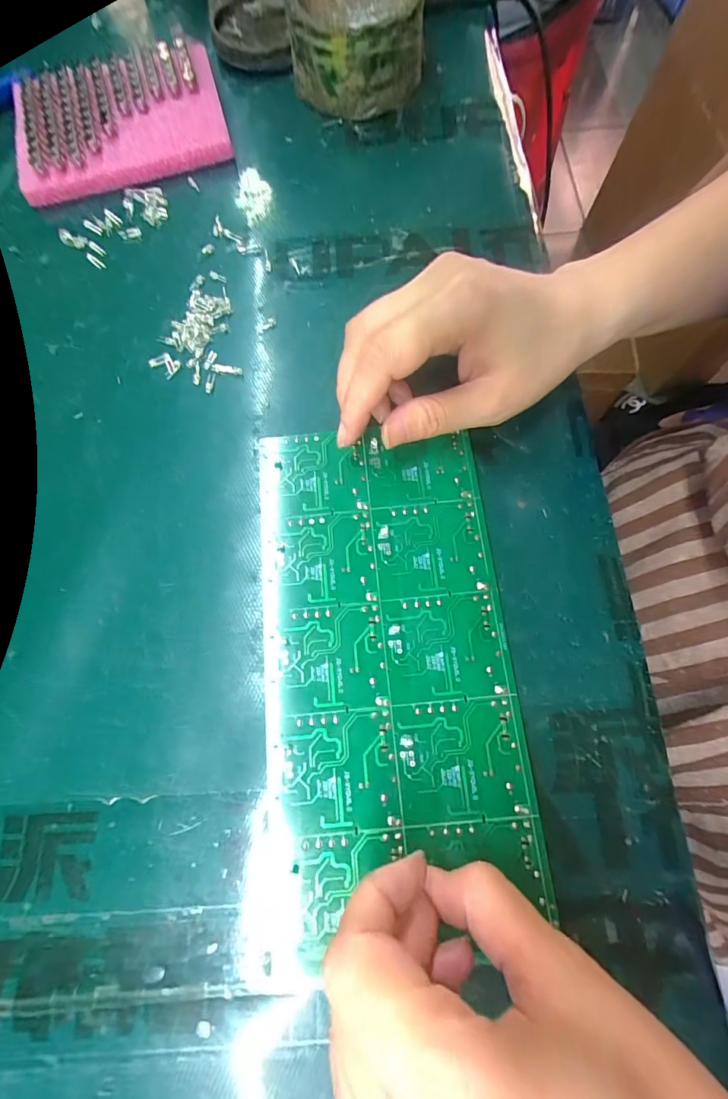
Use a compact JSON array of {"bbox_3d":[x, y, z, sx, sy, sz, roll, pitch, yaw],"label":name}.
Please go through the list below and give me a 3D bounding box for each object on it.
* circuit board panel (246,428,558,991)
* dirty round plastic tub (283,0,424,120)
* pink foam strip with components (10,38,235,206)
[{"bbox_3d":[0.007,0.046,0.189,0.111,0.007,0.217,-5,73,0],"label":"circuit board panel"},{"bbox_3d":[-0.004,-0.358,0.294,0.088,0.051,0.089,0,73,1],"label":"dirty round plastic tub"},{"bbox_3d":[-0.166,-0.294,0.289,0.135,0.026,0.098,-17,74,-4],"label":"pink foam strip with components"}]

